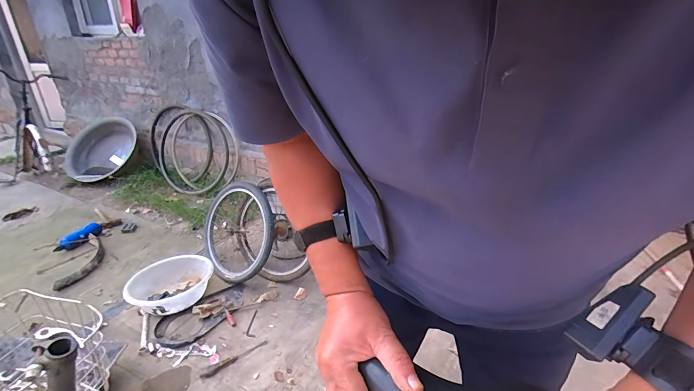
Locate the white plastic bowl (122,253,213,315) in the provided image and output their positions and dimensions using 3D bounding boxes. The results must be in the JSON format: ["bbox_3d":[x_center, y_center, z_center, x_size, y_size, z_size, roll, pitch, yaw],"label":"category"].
[{"bbox_3d":[-0.776,0.391,1.450,0.326,0.111,0.328,0,26,0],"label":"white plastic bowl"}]

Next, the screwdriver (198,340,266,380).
[{"bbox_3d":[-0.399,0.589,1.171,0.240,0.021,0.025,-20,33,-36],"label":"screwdriver"}]

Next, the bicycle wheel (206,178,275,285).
[{"bbox_3d":[-0.522,0.155,1.551,0.462,0.433,0.076,50,17,21],"label":"bicycle wheel"}]

